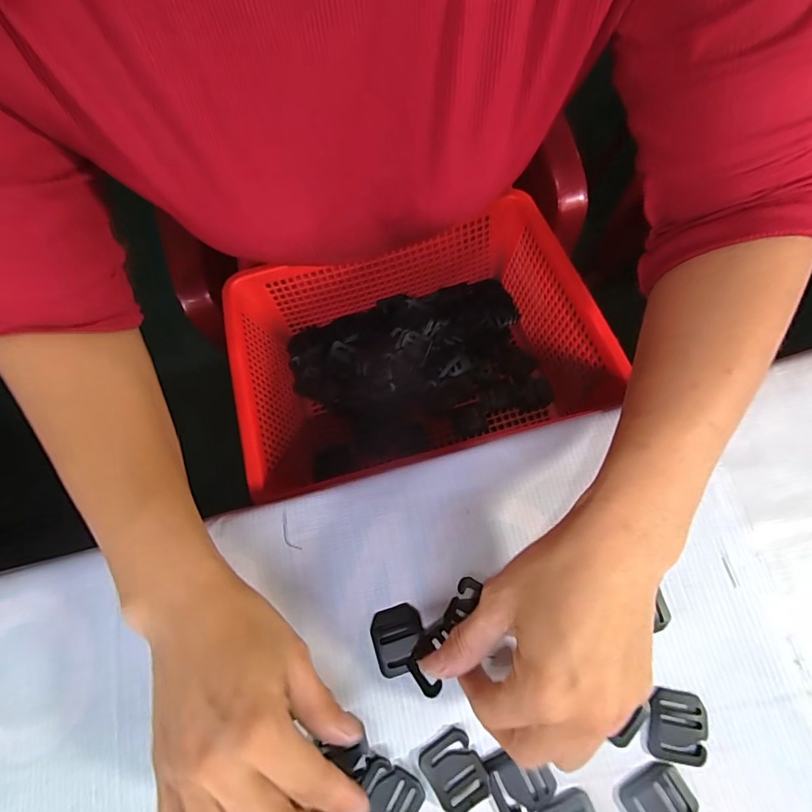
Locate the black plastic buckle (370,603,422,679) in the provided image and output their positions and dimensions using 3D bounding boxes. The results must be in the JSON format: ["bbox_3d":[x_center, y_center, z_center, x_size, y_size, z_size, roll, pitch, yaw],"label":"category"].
[{"bbox_3d":[-0.005,0.141,0.251,0.031,0.006,0.035,-15,77,-2],"label":"black plastic buckle"}]

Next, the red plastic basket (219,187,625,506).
[{"bbox_3d":[0.001,-0.054,0.395,0.301,0.107,0.199,-15,75,-1],"label":"red plastic basket"}]

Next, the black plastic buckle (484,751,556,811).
[{"bbox_3d":[0.064,0.209,0.232,0.034,0.004,0.031,-24,77,-4],"label":"black plastic buckle"}]

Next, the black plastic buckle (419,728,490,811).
[{"bbox_3d":[0.028,0.206,0.234,0.030,0.006,0.034,-35,78,-6],"label":"black plastic buckle"}]

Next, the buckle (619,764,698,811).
[{"bbox_3d":[0.139,0.218,0.229,0.035,0.005,0.032,-29,78,-5],"label":"buckle"}]

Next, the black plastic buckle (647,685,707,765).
[{"bbox_3d":[0.153,0.182,0.236,0.032,0.006,0.035,8,77,4],"label":"black plastic buckle"}]

